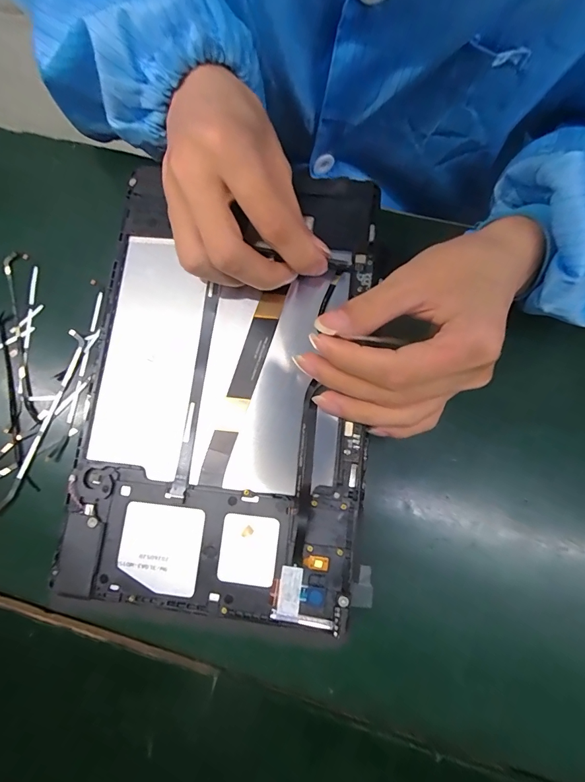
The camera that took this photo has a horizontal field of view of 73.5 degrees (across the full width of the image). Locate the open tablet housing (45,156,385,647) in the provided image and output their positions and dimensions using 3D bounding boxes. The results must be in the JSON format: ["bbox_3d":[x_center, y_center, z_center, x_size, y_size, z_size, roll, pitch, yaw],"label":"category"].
[{"bbox_3d":[-0.037,-0.007,0.211,0.149,0.014,0.232,5,77,3],"label":"open tablet housing"}]

